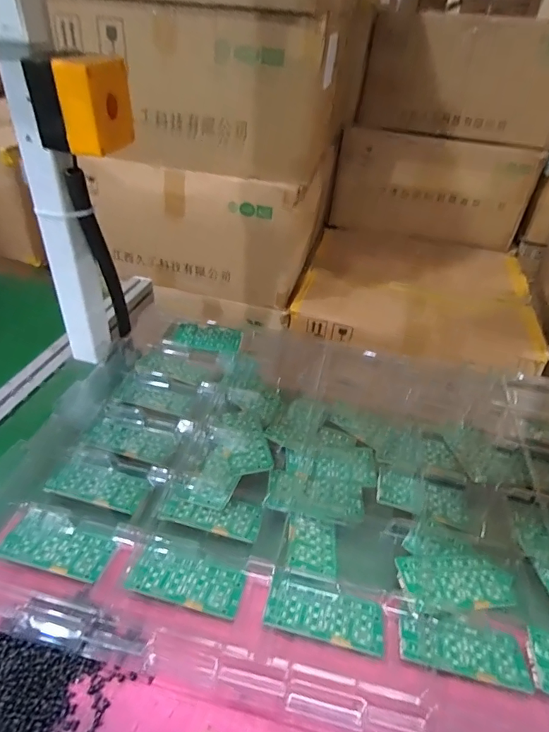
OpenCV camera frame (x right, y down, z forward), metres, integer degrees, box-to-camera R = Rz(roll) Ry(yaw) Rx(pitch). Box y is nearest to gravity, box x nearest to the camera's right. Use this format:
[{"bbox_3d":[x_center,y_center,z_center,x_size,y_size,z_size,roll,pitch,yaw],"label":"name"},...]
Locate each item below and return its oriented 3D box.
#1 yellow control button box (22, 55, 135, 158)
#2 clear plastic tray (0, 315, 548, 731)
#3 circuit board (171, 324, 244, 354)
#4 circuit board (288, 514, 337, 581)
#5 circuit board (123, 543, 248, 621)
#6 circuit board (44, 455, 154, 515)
[{"bbox_3d":[-0.183,-0.252,0.436,0.064,0.075,0.067,14,39,12],"label":"yellow control button box"},{"bbox_3d":[0.038,0.101,0.481,0.573,0.030,0.440,10,40,7],"label":"clear plastic tray"},{"bbox_3d":[-0.093,-0.040,0.638,0.092,0.009,0.048,8,40,5],"label":"circuit board"},{"bbox_3d":[0.035,0.164,0.413,0.044,0.004,0.054,18,38,-7],"label":"circuit board"},{"bbox_3d":[-0.072,0.177,0.375,0.090,0.007,0.041,10,40,7],"label":"circuit board"},{"bbox_3d":[-0.172,0.117,0.446,0.094,0.004,0.046,14,30,7],"label":"circuit board"}]

